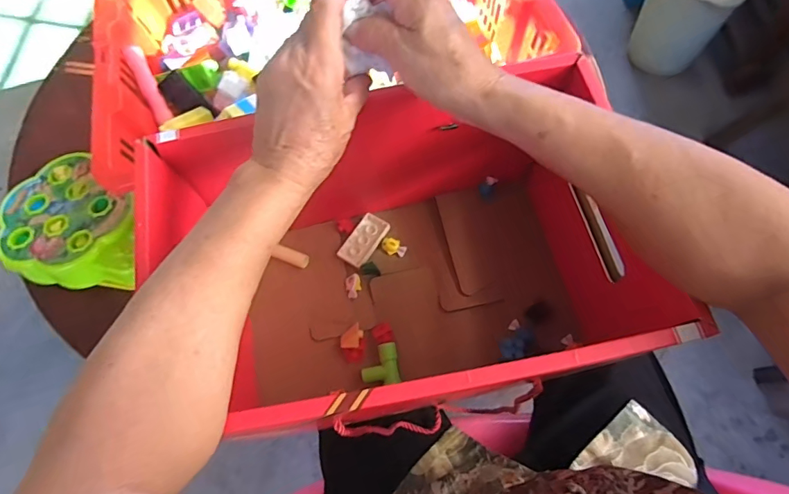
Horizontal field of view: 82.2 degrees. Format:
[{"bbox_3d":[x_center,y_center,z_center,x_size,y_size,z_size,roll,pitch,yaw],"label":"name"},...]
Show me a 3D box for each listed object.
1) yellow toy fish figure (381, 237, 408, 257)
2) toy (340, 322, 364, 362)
[{"bbox_3d":[-0.001,0.000,0.527,0.028,0.011,0.018,33,71,16],"label":"yellow toy fish figure"},{"bbox_3d":[-0.045,0.102,0.483,0.024,0.011,0.038,-2,65,2],"label":"toy"}]

